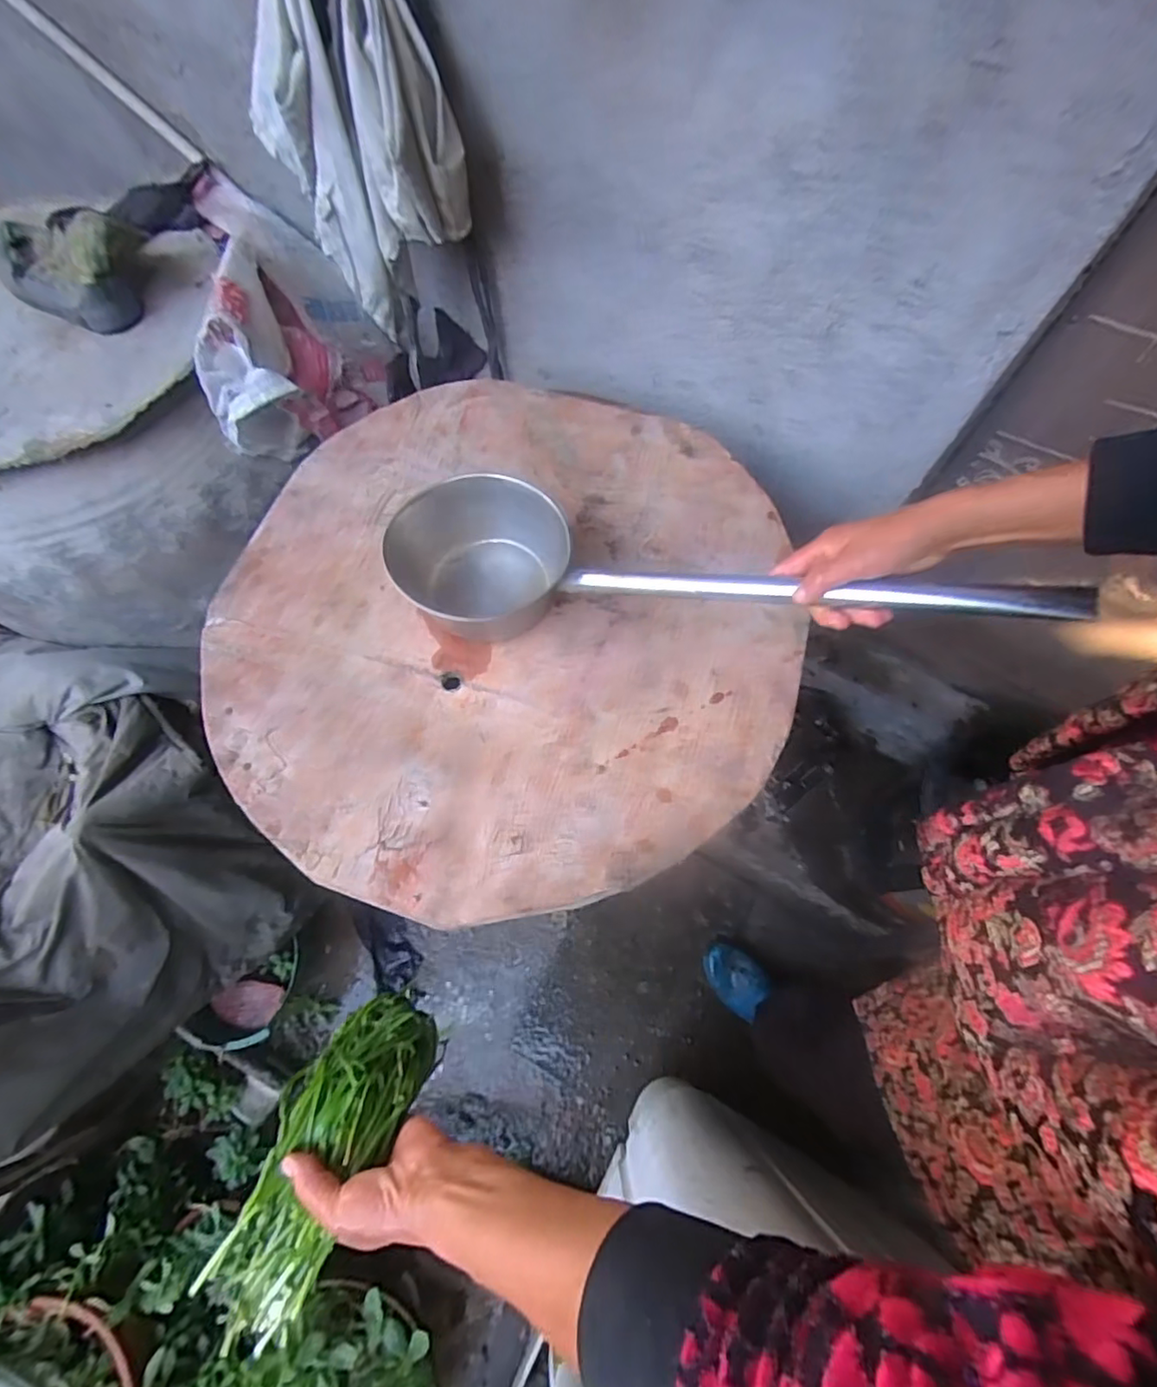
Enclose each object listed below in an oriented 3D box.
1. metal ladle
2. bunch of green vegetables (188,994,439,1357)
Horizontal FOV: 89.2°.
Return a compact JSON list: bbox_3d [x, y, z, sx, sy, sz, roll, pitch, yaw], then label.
[{"bbox_3d":[0.088,-0.103,0.553,0.595,0.126,0.135,13,64,23],"label":"metal ladle"},{"bbox_3d":[-0.179,0.318,0.420,0.084,0.045,0.194,19,48,10],"label":"bunch of green vegetables"}]

